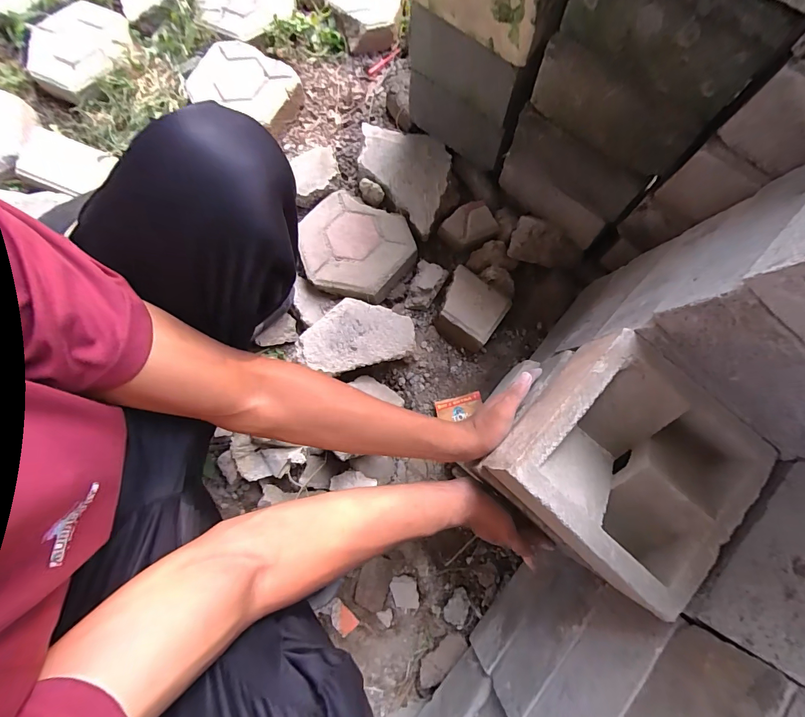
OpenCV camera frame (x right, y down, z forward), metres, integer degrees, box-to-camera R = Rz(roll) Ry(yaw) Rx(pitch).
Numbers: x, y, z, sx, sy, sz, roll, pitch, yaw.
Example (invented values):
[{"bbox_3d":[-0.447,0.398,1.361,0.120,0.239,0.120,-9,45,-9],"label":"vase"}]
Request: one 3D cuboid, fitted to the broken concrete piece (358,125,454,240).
[{"bbox_3d":[0.017,-0.354,0.717,0.138,0.030,0.223,-40,83,-7],"label":"broken concrete piece"}]

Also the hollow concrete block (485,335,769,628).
[{"bbox_3d":[0.235,0.115,0.422,0.201,0.105,0.203,41,82,6],"label":"hollow concrete block"}]

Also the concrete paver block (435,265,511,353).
[{"bbox_3d":[0.120,-0.090,0.684,0.115,0.054,0.118,34,81,5],"label":"concrete paver block"}]

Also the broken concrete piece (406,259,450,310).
[{"bbox_3d":[0.045,-0.134,0.703,0.056,0.037,0.089,17,80,2],"label":"broken concrete piece"}]

